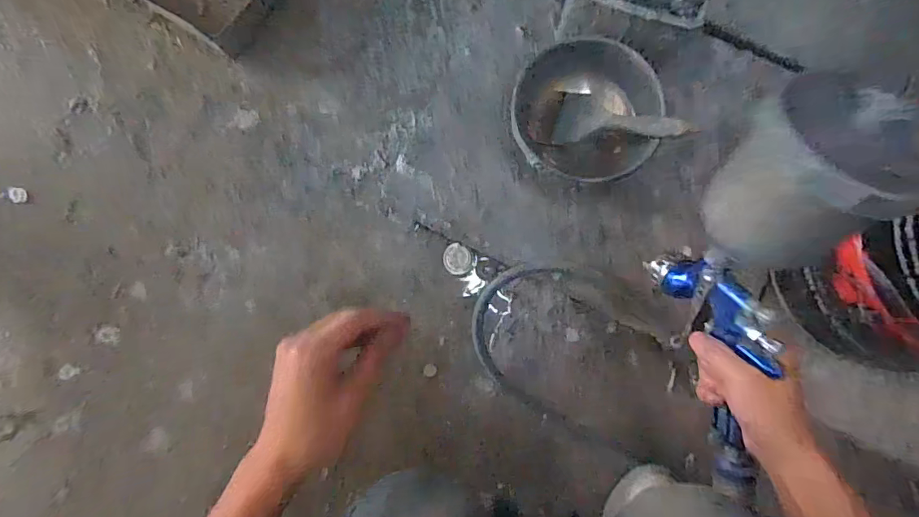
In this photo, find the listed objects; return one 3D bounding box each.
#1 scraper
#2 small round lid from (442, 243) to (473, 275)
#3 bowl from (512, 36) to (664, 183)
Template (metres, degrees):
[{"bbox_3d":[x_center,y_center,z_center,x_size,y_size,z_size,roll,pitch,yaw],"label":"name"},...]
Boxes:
[{"bbox_3d":[0.187,-0.157,0.535,0.151,0.018,0.065,14,84,30],"label":"scraper"},{"bbox_3d":[-0.003,0.000,0.650,0.039,0.008,0.043,-5,85,-2],"label":"small round lid"},{"bbox_3d":[0.150,-0.180,0.566,0.167,0.075,0.153,0,84,-1],"label":"bowl"}]

